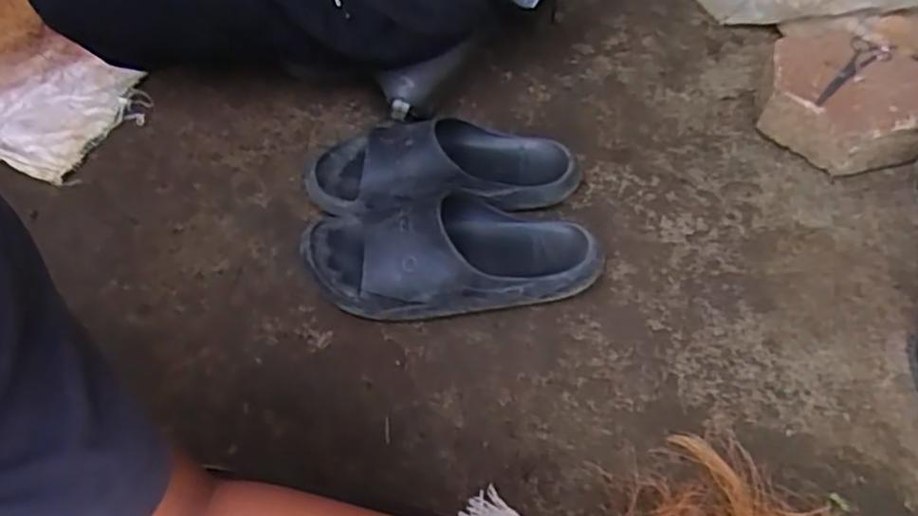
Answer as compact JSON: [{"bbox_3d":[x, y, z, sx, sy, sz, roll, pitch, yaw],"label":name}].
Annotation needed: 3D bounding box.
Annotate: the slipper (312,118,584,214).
[{"bbox_3d":[-0.021,-0.098,0.765,0.302,0.081,0.132,7,52,6],"label":"slipper"}]

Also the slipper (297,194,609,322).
[{"bbox_3d":[-0.011,-0.006,0.695,0.302,0.082,0.131,2,52,2],"label":"slipper"}]

